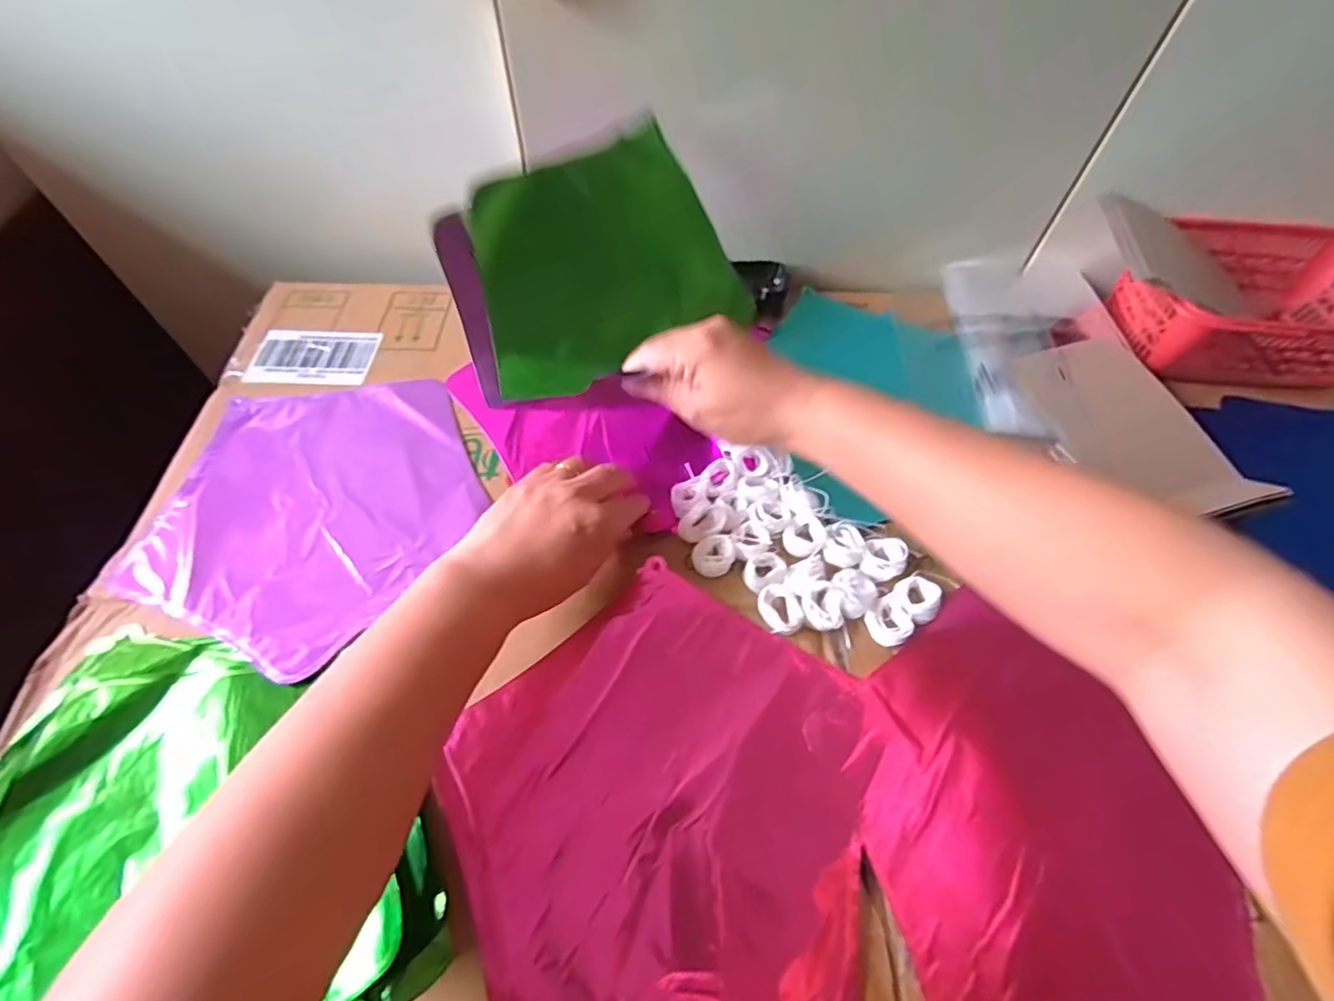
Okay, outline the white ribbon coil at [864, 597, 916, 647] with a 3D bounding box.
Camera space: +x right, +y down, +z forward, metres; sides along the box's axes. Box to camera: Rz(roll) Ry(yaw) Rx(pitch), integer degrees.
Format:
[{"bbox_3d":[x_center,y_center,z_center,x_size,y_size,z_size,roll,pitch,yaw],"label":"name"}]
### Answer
[{"bbox_3d":[0.139,0.075,0.375,0.026,0.008,0.029,-19,59,-14],"label":"white ribbon coil"}]

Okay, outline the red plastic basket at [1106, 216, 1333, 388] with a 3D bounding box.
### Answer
[{"bbox_3d":[0.498,-0.162,0.505,0.204,0.074,0.145,6,57,3],"label":"red plastic basket"}]

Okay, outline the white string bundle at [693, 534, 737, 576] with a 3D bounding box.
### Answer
[{"bbox_3d":[0.031,0.037,0.397,0.028,0.014,0.029,1,56,-1],"label":"white string bundle"}]

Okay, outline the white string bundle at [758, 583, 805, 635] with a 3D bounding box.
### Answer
[{"bbox_3d":[0.071,0.069,0.379,0.024,0.012,0.032,-16,58,-12],"label":"white string bundle"}]

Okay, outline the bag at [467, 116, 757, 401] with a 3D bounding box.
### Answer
[{"bbox_3d":[-0.040,-0.177,0.442,0.219,0.148,0.017,-28,22,-26],"label":"bag"}]

